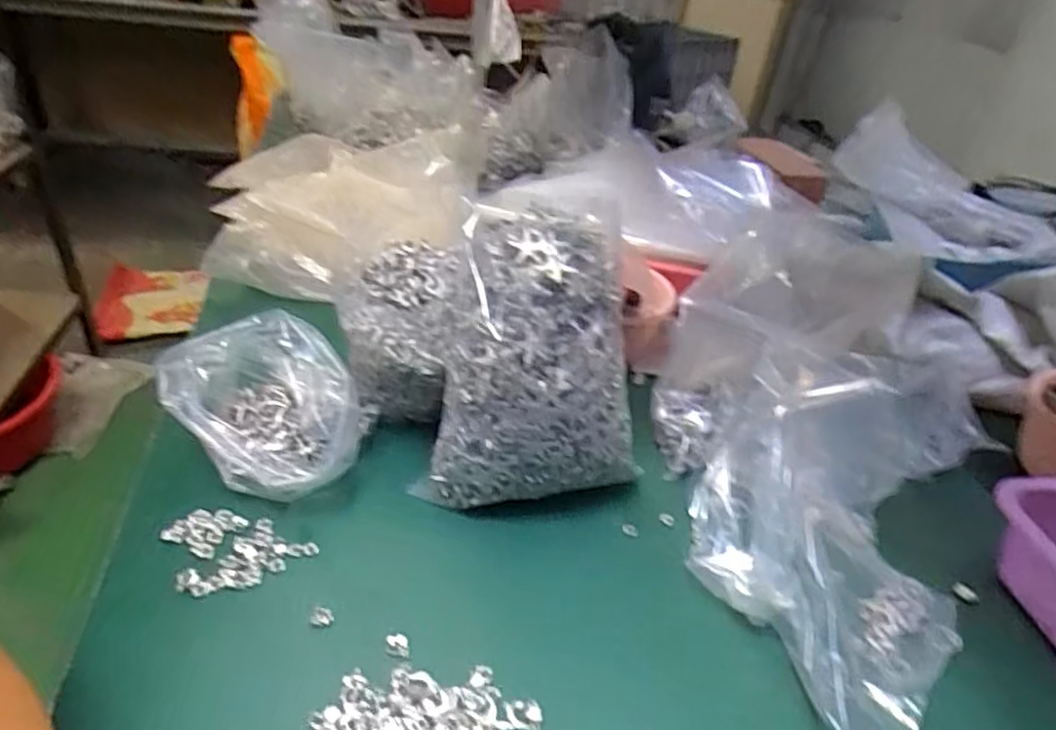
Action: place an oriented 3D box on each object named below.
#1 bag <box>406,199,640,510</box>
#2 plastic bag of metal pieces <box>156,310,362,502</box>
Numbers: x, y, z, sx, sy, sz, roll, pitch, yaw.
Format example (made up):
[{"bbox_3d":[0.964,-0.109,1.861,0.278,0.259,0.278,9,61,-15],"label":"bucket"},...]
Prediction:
[{"bbox_3d":[0.012,0.007,0.525,0.166,0.220,0.116,7,33,-1],"label":"bag"},{"bbox_3d":[-0.213,0.038,0.535,0.147,0.110,0.115,1,34,-11],"label":"plastic bag of metal pieces"}]

